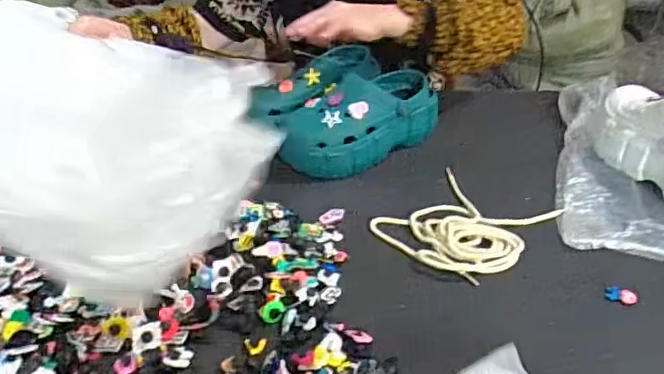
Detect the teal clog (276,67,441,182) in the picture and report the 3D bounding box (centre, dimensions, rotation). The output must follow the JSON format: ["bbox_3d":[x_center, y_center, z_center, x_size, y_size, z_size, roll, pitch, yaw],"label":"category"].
[{"bbox_3d":[0.041,-0.099,0.831,0.249,0.099,0.100,-25,41,-29],"label":"teal clog"}]

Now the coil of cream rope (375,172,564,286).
[{"bbox_3d":[0.162,0.039,0.696,0.167,0.022,0.180,26,44,33],"label":"coil of cream rope"}]

